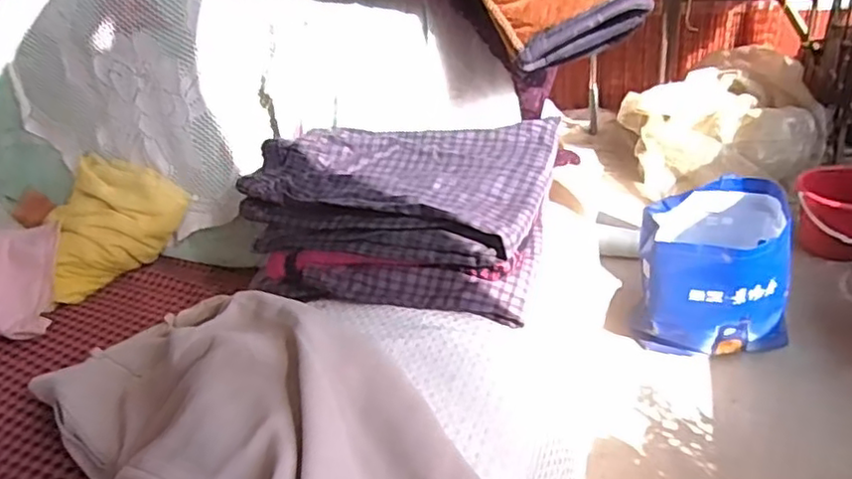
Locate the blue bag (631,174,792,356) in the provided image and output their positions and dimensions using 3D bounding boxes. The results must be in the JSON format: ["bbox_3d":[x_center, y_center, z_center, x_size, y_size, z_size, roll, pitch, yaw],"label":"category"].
[{"bbox_3d":[0.593,0.063,1.329,0.267,0.292,0.275,6,33,22],"label":"blue bag"}]

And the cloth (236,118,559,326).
[{"bbox_3d":[-0.032,-0.036,0.694,0.309,0.099,0.229,3,32,19],"label":"cloth"}]

